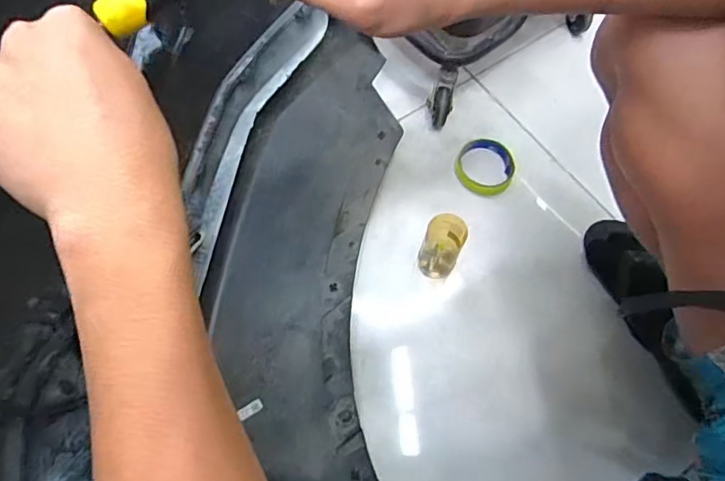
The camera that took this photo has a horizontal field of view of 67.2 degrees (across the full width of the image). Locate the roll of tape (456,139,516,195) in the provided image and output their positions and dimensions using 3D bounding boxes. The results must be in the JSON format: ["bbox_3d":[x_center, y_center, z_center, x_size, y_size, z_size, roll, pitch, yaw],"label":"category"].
[{"bbox_3d":[0.186,-0.114,0.820,0.084,0.019,0.099,21,66,7],"label":"roll of tape"}]

